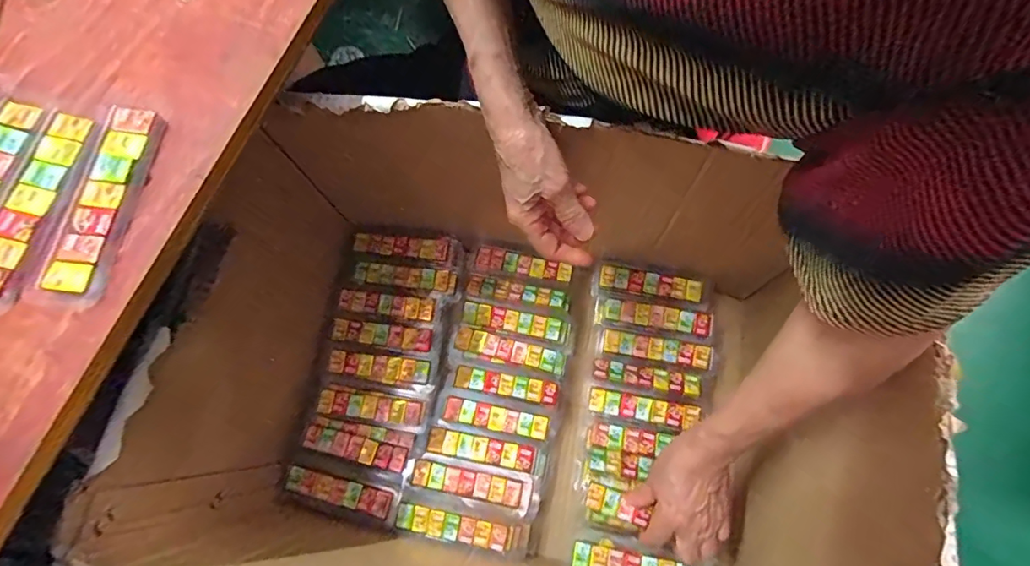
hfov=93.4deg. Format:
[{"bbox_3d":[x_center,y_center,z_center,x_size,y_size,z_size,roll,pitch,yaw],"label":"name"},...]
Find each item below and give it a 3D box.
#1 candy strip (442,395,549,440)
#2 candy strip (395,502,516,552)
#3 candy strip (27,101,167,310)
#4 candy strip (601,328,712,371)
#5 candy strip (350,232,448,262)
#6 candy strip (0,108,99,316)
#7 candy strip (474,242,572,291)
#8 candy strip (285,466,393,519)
[{"bbox_3d":[-0.022,0.158,0.565,0.119,0.006,0.026,12,75,4],"label":"candy strip"},{"bbox_3d":[-0.065,0.260,0.514,0.124,0.011,0.026,10,75,4],"label":"candy strip"},{"bbox_3d":[-0.248,-0.049,0.292,0.040,0.008,0.126,9,75,4],"label":"candy strip"},{"bbox_3d":[0.164,0.077,0.570,0.123,0.026,0.027,12,75,4],"label":"candy strip"},{"bbox_3d":[-0.142,-0.048,0.609,0.114,0.013,0.025,6,75,3],"label":"candy strip"},{"bbox_3d":[-0.292,-0.045,0.291,0.040,0.006,0.128,14,75,5],"label":"candy strip"},{"bbox_3d":[0.009,-0.022,0.598,0.120,0.010,0.032,16,75,6],"label":"candy strip"},{"bbox_3d":[-0.193,0.229,0.530,0.113,0.011,0.025,13,75,5],"label":"candy strip"}]

